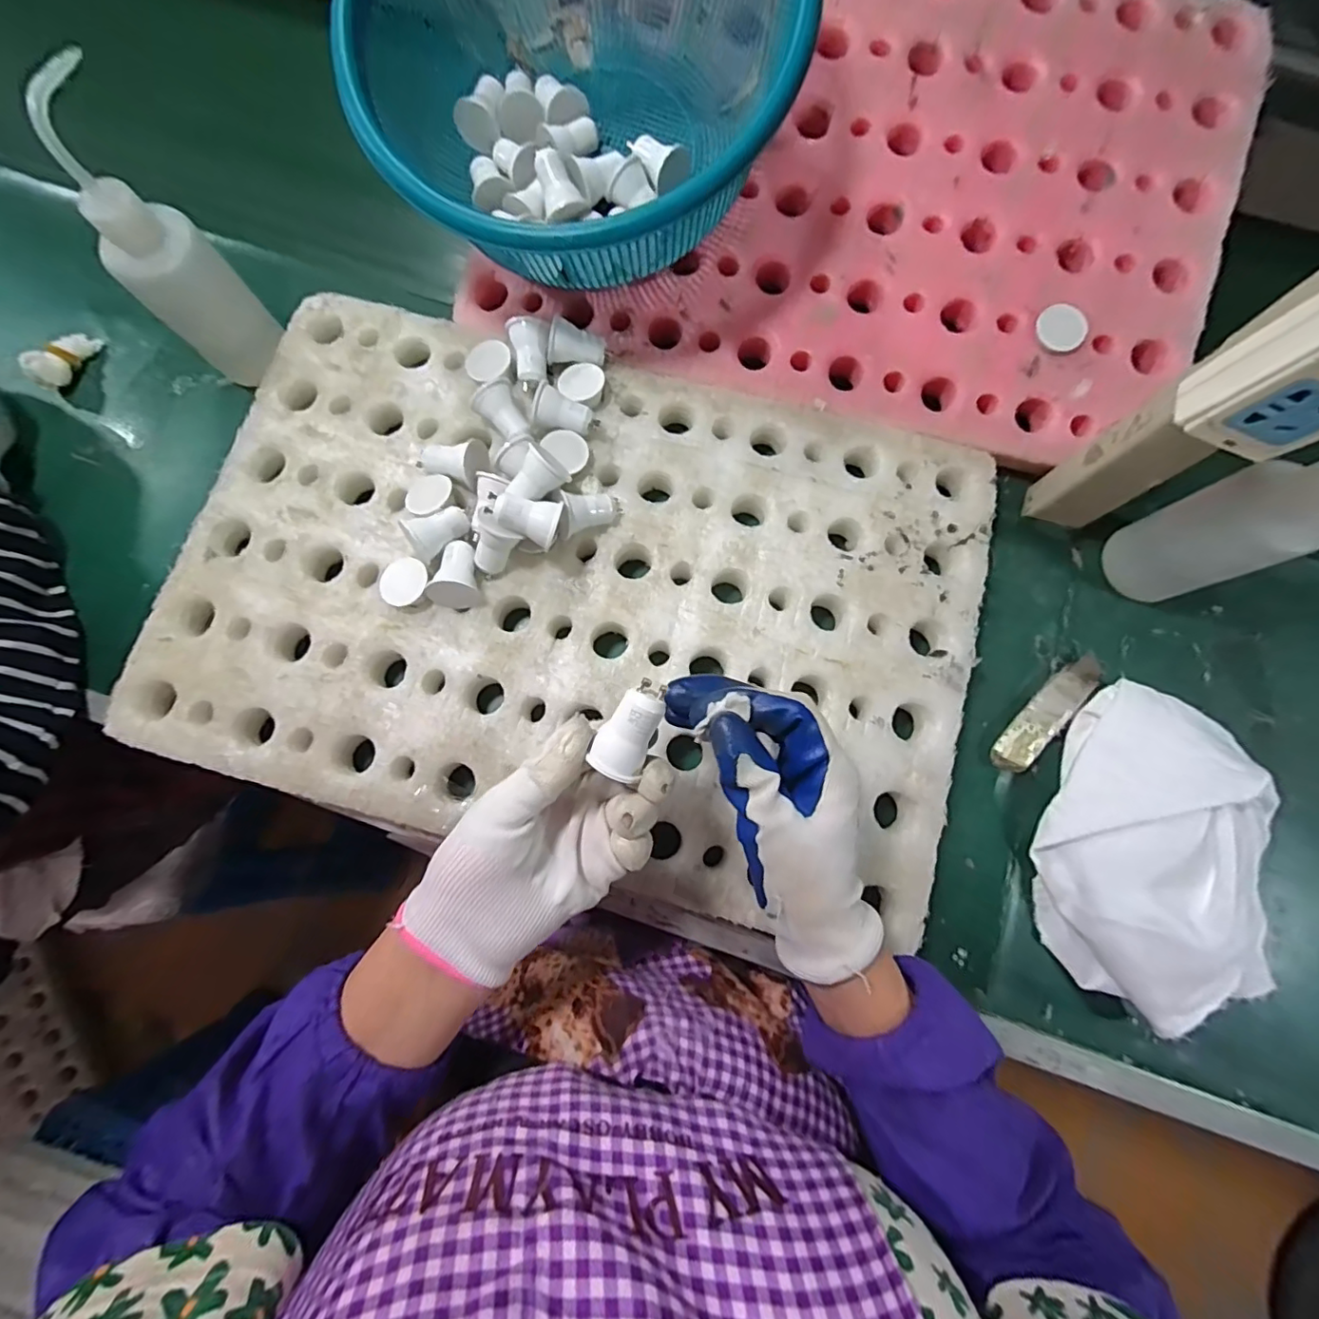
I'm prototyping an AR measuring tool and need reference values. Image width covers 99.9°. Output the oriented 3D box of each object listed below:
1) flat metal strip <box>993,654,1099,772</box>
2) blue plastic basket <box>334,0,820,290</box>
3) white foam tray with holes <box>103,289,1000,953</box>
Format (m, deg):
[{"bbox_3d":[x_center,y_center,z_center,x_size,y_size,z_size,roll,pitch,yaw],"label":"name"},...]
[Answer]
[{"bbox_3d":[0.283,0.038,0.404,0.027,0.012,0.106,43,80,6],"label":"flat metal strip"},{"bbox_3d":[-0.058,-0.391,0.383,0.281,0.155,0.263,-18,80,-4],"label":"blue plastic basket"},{"bbox_3d":[-0.058,-0.046,0.402,0.545,0.052,0.362,16,79,1],"label":"white foam tray with holes"}]

